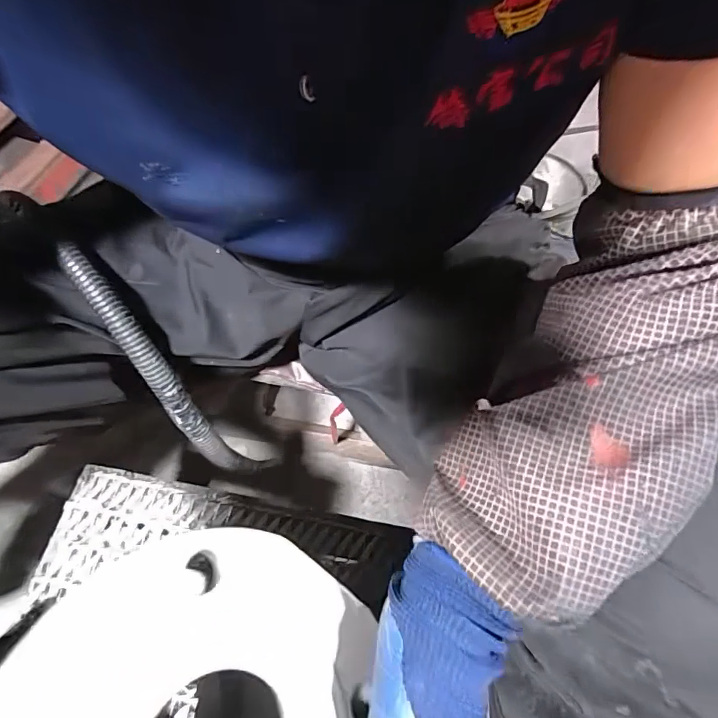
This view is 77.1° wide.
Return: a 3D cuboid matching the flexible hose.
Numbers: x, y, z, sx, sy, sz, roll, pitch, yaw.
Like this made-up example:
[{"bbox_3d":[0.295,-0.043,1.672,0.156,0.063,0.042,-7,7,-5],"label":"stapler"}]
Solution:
[{"bbox_3d":[-0.144,0.015,0.348,0.037,0.225,0.028,-41,31,-23],"label":"flexible hose"}]

